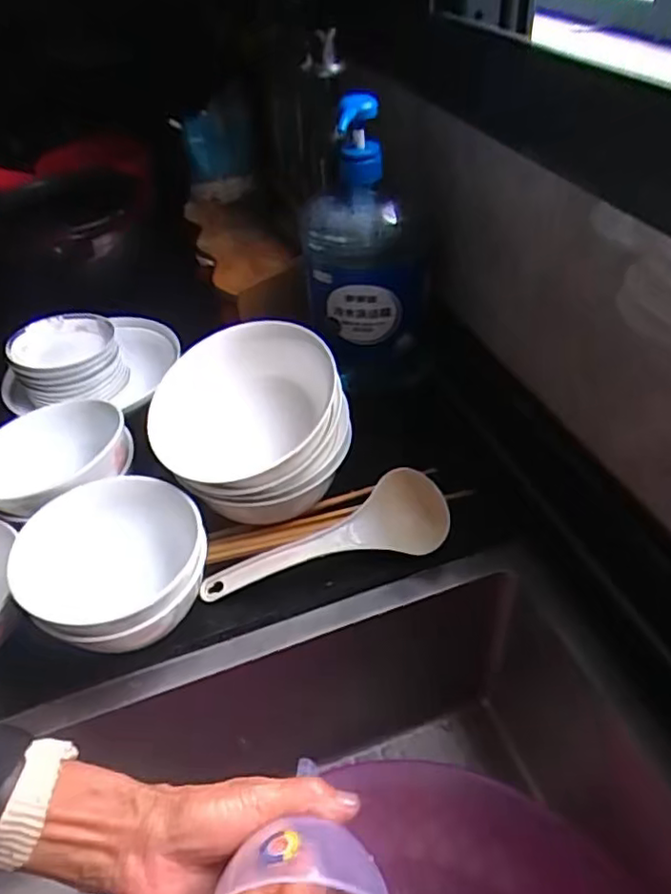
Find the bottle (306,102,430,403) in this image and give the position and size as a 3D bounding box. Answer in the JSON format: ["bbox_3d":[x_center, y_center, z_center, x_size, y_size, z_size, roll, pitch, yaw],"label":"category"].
[{"bbox_3d":[0.024,-0.166,0.588,0.076,0.258,0.093,-28,48,-21],"label":"bottle"}]

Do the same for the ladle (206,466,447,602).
[{"bbox_3d":[-0.009,0.070,0.511,0.199,0.038,0.067,-11,44,-4],"label":"ladle"}]

